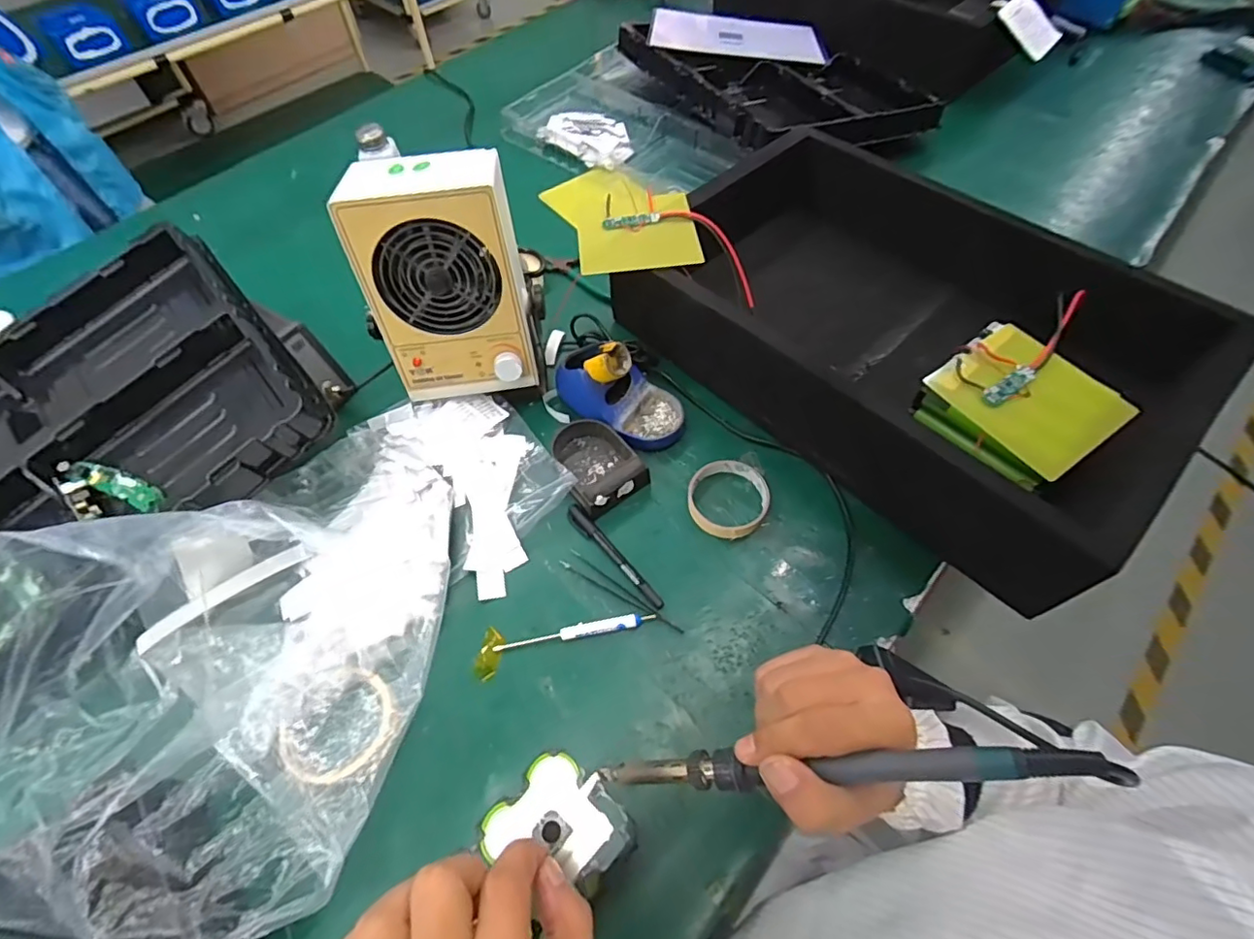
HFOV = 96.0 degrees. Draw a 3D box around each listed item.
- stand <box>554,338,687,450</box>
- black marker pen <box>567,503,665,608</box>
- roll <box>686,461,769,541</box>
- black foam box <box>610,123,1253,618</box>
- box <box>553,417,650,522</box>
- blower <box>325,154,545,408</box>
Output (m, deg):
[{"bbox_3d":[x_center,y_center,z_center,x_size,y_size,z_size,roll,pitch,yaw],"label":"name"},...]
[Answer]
[{"bbox_3d":[-0.006,-0.092,0.625,0.148,0.081,0.082,36,66,21],"label":"stand"},{"bbox_3d":[-0.014,0.084,0.555,0.016,0.009,0.137,-38,64,-19],"label":"black marker pen"},{"bbox_3d":[0.104,0.030,0.584,0.081,0.019,0.085,-1,58,1],"label":"roll"},{"bbox_3d":[0.295,-0.164,0.638,0.353,0.131,0.553,-39,65,-20],"label":"black foam box"},{"bbox_3d":[-0.036,-0.010,0.604,0.078,0.030,0.113,-31,62,-16],"label":"box"},{"bbox_3d":[-0.171,-0.177,0.583,0.150,0.240,0.125,-2,58,1],"label":"blower"}]

